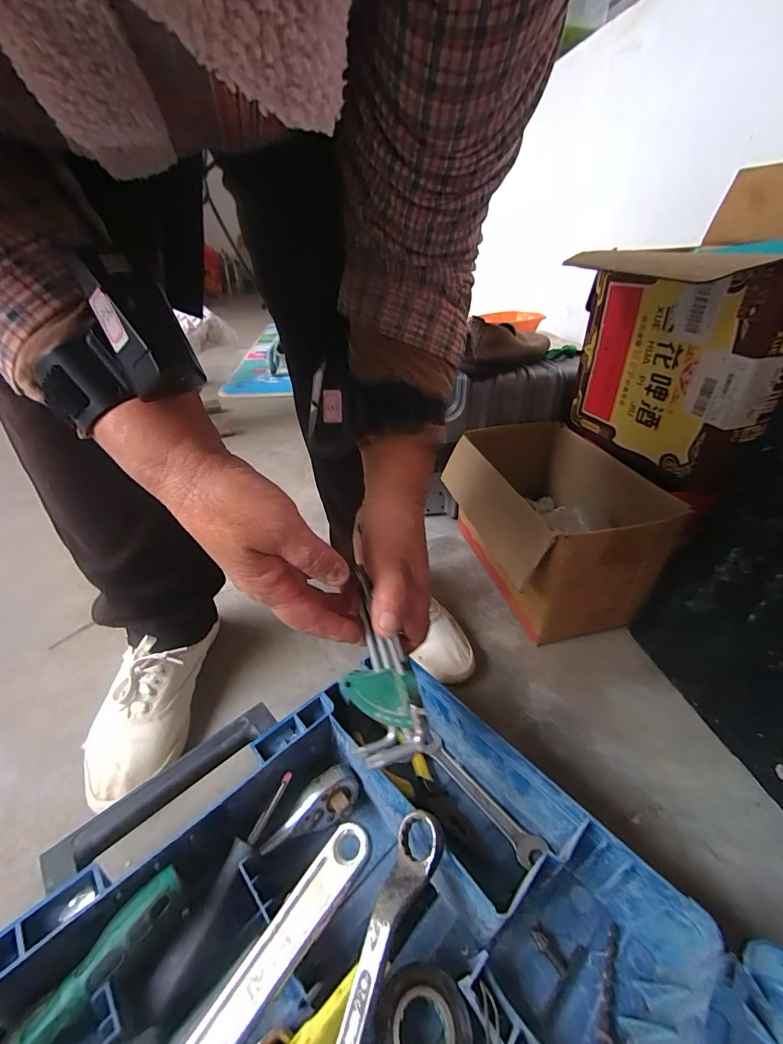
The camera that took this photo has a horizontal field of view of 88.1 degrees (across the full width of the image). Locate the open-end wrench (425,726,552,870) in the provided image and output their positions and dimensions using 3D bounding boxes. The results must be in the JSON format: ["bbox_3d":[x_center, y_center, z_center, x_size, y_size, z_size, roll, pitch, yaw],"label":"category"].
[{"bbox_3d":[0.083,0.263,0.393,0.029,0.011,0.133,-25,42,-33],"label":"open-end wrench"}]

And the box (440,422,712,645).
[{"bbox_3d":[0.229,0.000,0.631,0.217,0.202,0.323,-7,35,-11],"label":"box"}]

